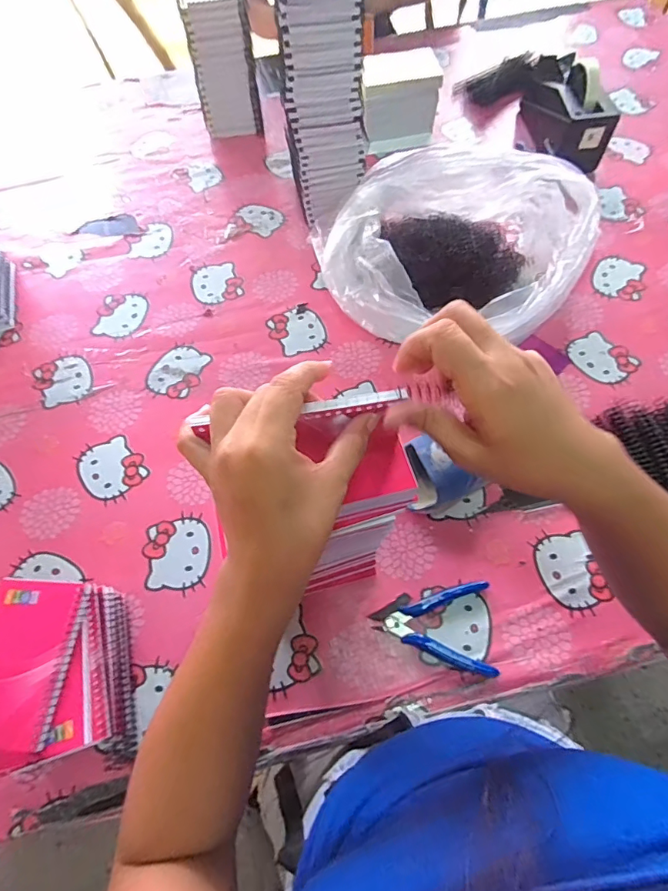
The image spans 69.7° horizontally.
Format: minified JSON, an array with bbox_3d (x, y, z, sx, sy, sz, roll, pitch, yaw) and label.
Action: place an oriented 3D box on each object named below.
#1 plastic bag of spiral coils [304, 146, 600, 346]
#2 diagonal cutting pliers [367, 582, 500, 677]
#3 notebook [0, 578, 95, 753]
[{"bbox_3d":[0.151,-0.267,0.657,0.362,0.105,0.281,12,65,7],"label":"plastic bag of spiral coils"},{"bbox_3d":[0.099,0.179,0.485,0.118,0.012,0.087,4,64,4],"label":"diagonal cutting pliers"},{"bbox_3d":[-0.267,0.182,0.412,0.080,0.016,0.131,3,64,3],"label":"notebook"}]

